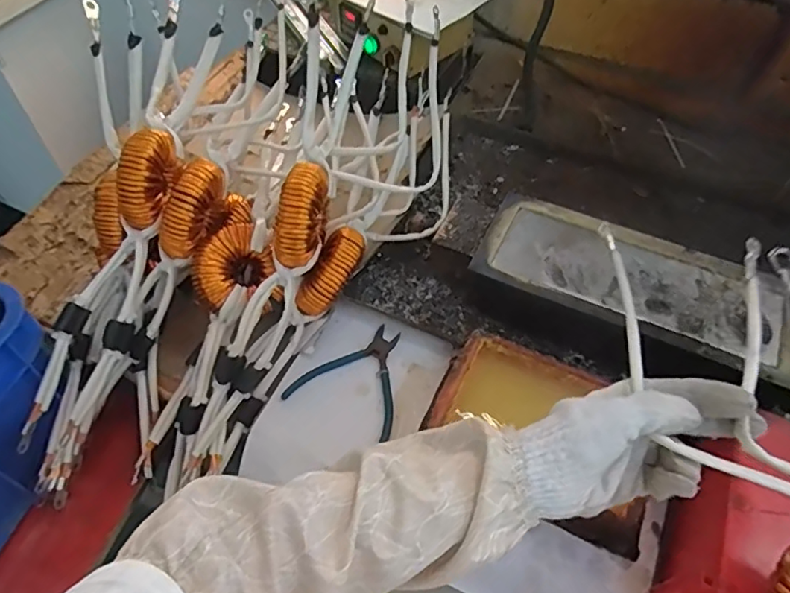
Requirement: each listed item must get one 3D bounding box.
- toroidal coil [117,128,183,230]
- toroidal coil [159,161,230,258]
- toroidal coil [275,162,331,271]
[{"bbox_3d":[-0.268,-0.132,0.614,0.043,0.080,0.096,2,53,1],"label":"toroidal coil"},{"bbox_3d":[-0.223,-0.097,0.626,0.052,0.086,0.096,9,54,6],"label":"toroidal coil"},{"bbox_3d":[-0.094,-0.082,0.590,0.047,0.089,0.092,5,53,3],"label":"toroidal coil"}]

